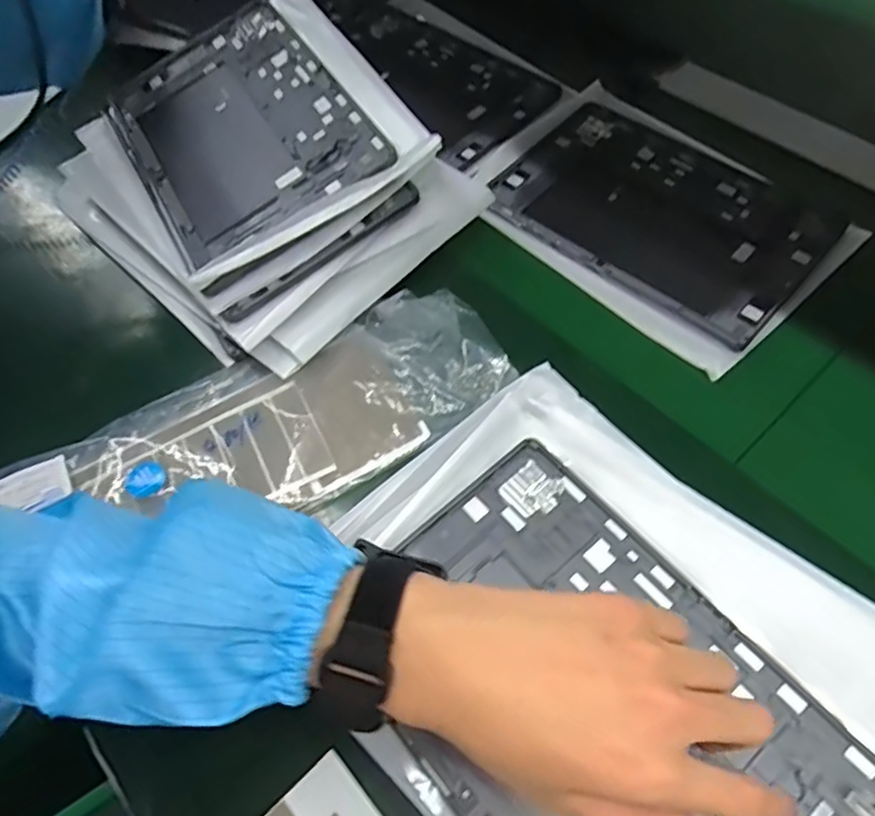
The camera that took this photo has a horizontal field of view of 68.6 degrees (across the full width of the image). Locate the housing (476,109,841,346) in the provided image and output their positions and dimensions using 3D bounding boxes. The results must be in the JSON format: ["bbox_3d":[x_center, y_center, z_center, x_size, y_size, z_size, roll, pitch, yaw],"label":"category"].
[{"bbox_3d":[0.183,-0.164,0.533,0.250,0.013,0.173,36,69,24],"label":"housing"}]

